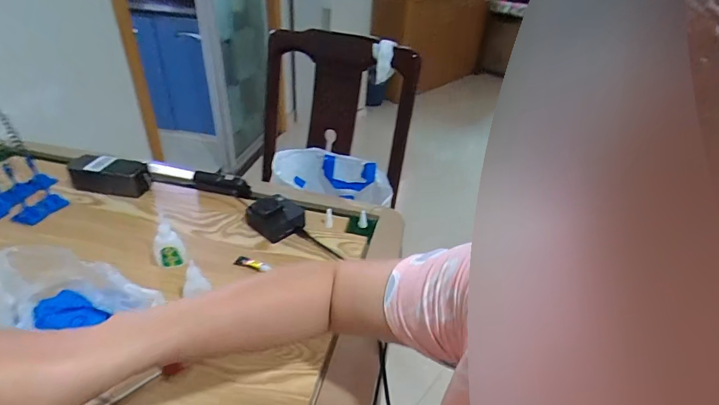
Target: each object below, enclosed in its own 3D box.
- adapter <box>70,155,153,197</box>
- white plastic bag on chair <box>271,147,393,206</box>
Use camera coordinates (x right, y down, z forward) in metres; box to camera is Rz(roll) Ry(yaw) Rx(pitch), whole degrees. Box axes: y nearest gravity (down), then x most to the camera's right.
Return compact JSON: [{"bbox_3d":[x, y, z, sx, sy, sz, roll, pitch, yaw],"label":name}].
[{"bbox_3d":[-0.449,-0.050,0.734,0.136,0.055,0.059,5,34,2],"label":"adapter"},{"bbox_3d":[-0.050,-0.068,1.001,0.279,0.141,0.103,11,34,11],"label":"white plastic bag on chair"}]

